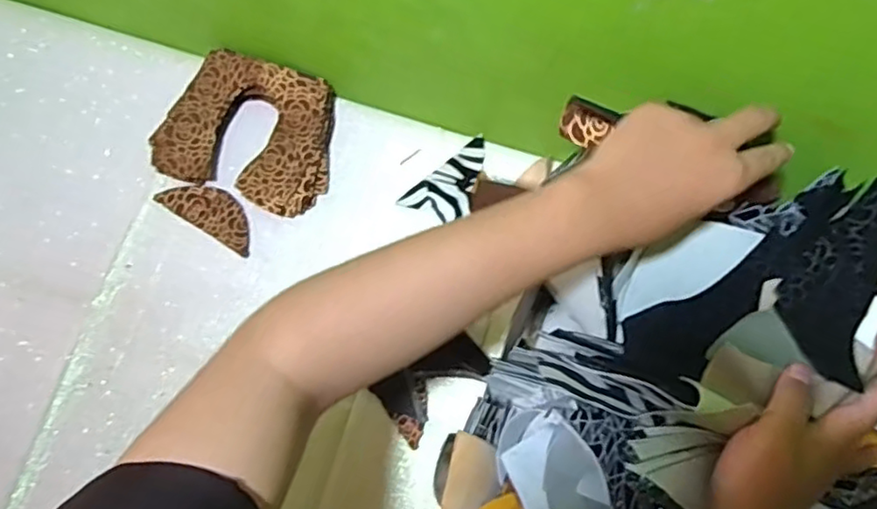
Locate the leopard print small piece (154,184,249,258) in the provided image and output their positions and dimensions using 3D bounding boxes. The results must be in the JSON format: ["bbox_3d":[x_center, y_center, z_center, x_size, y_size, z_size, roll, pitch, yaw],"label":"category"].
[{"bbox_3d":[-0.216,-0.042,0.617,0.101,0.006,0.043,31,74,5],"label":"leopard print small piece"}]

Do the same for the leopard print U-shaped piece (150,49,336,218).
[{"bbox_3d":[-0.186,-0.120,0.621,0.174,0.036,0.135,17,76,5],"label":"leopard print U-shaped piece"}]

